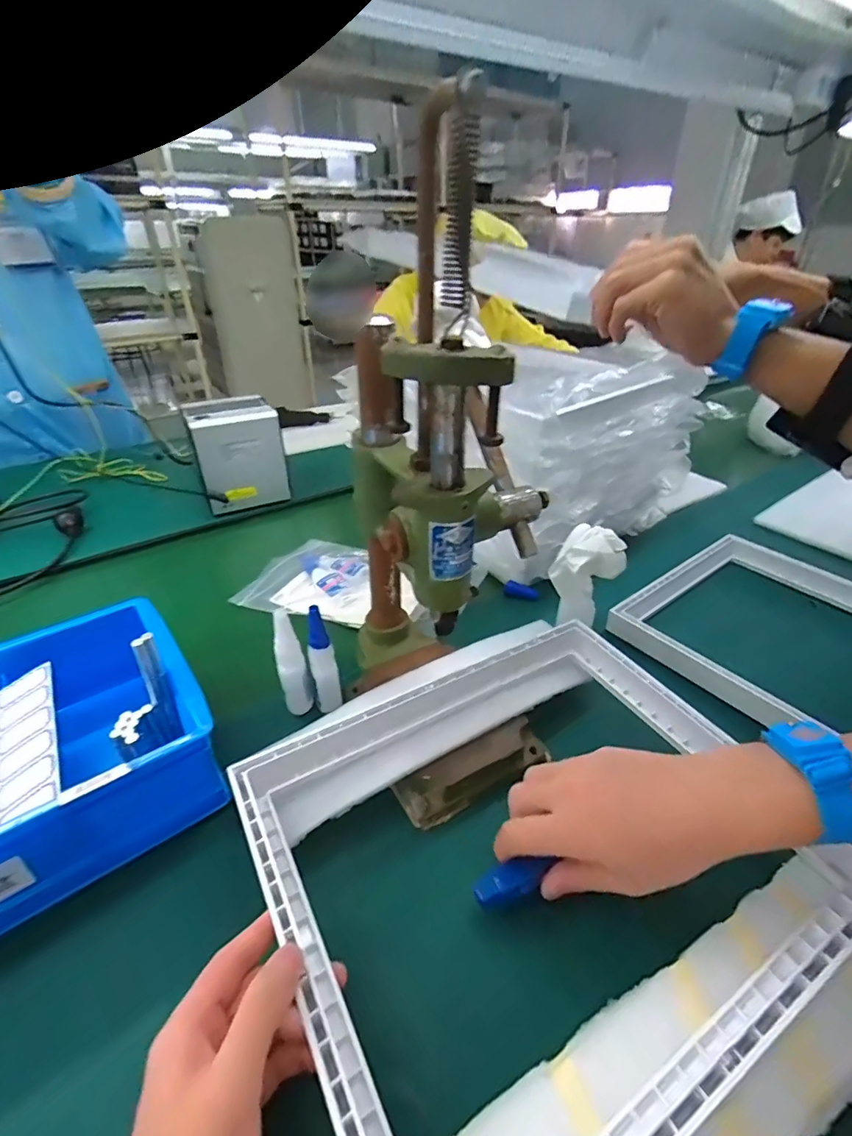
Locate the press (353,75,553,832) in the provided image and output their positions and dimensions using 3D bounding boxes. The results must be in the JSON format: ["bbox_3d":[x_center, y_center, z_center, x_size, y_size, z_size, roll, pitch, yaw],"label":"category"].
[{"bbox_3d":[0.020,-0.038,0.360,0.138,0.411,0.178,-13,36,-18],"label":"press"}]

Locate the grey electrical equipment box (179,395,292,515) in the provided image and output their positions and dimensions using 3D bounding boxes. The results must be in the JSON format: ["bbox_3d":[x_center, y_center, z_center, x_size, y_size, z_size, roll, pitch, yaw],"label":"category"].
[{"bbox_3d":[-0.295,-0.183,0.809,0.124,0.142,0.120,-16,37,-22],"label":"grey electrical equipment box"}]

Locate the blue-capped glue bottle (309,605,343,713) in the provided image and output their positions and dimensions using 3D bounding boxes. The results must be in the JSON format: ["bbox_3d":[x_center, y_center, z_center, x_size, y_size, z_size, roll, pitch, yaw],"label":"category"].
[{"bbox_3d":[-0.092,0.082,0.460,0.023,0.097,0.030,-13,36,-19],"label":"blue-capped glue bottle"}]

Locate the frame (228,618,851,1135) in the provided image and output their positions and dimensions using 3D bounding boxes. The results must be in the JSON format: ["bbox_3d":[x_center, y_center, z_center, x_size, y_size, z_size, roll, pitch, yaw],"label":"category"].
[{"bbox_3d":[0.068,0.165,0.333,0.321,0.029,0.279,-18,38,-25],"label":"frame"}]

